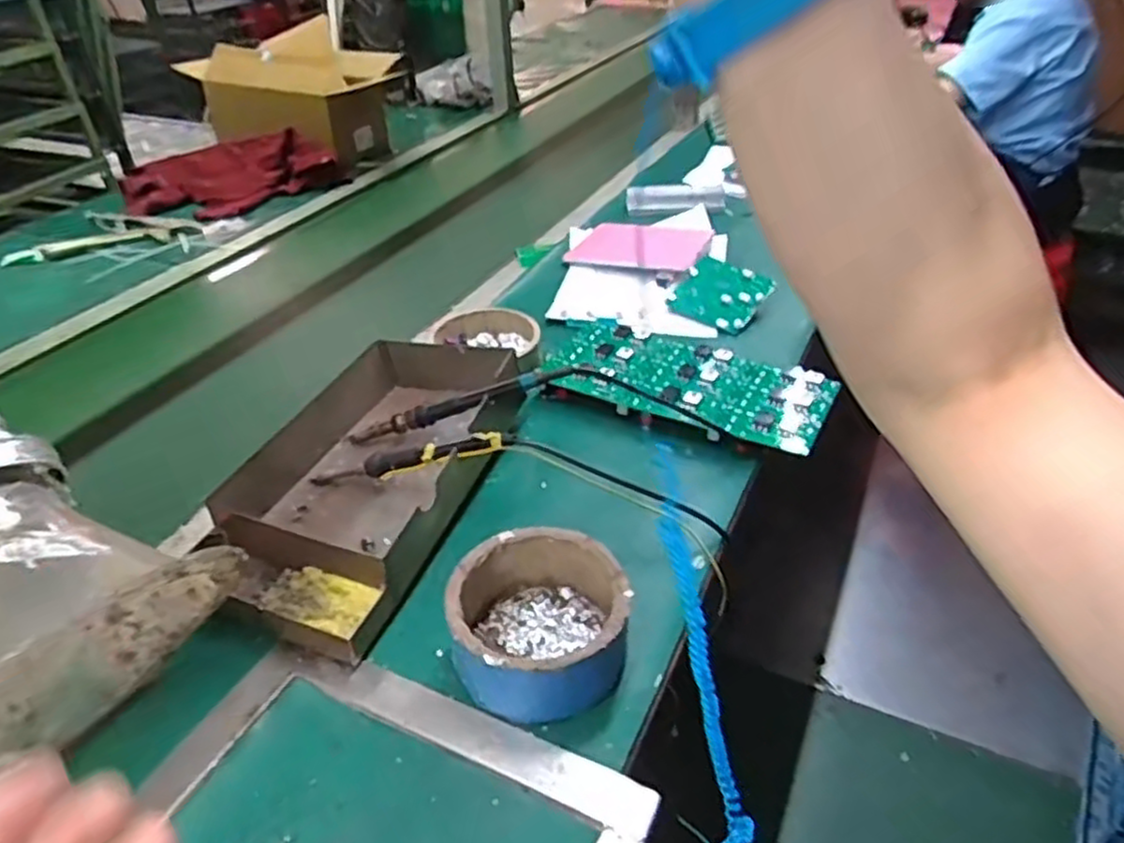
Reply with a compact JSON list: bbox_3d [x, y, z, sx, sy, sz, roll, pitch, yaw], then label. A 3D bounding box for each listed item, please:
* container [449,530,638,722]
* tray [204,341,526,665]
[{"bbox_3d":[-0.016,0.140,0.519,0.120,0.062,0.120,3,38,9],"label":"container"},{"bbox_3d":[-0.167,0.047,0.651,0.171,0.064,0.351,8,39,15],"label":"tray"}]

